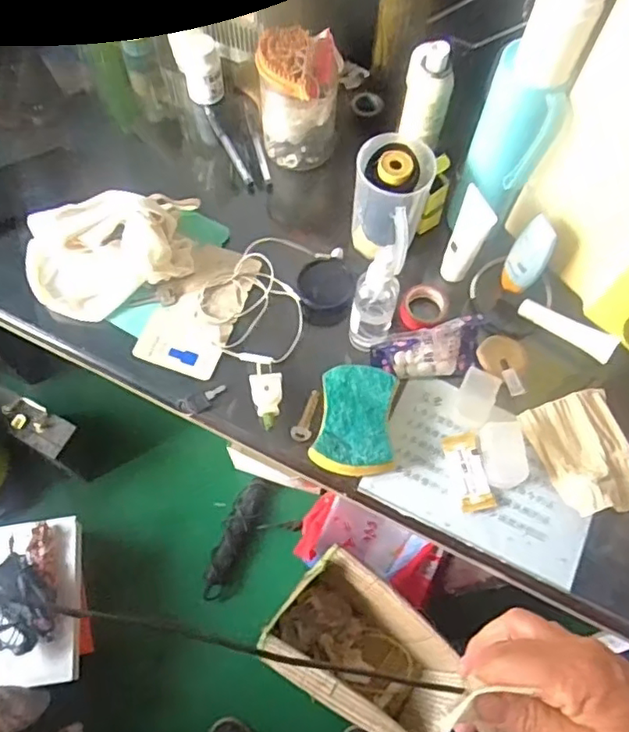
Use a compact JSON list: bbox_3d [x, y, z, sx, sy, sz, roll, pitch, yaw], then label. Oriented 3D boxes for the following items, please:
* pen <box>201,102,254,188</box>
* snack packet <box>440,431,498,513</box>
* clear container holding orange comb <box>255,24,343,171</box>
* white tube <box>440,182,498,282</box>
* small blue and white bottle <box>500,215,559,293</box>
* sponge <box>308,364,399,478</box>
[{"bbox_3d":[-0.105,-0.268,0.740,0.012,0.011,0.138,-25,69,-13],"label":"pen"},{"bbox_3d":[0.148,0.100,0.580,0.033,0.008,0.073,-10,66,-7],"label":"snack packet"},{"bbox_3d":[-0.017,-0.287,0.677,0.086,0.139,0.076,-4,66,-4],"label":"clear container holding orange comb"},{"bbox_3d":[0.156,-0.130,0.624,0.024,0.116,0.041,-34,73,-27],"label":"white tube"},{"bbox_3d":[0.218,-0.109,0.620,0.024,0.099,0.043,-22,67,-25],"label":"small blue and white bottle"},{"bbox_3d":[0.039,0.050,0.579,0.073,0.025,0.102,5,65,0],"label":"sponge"}]

